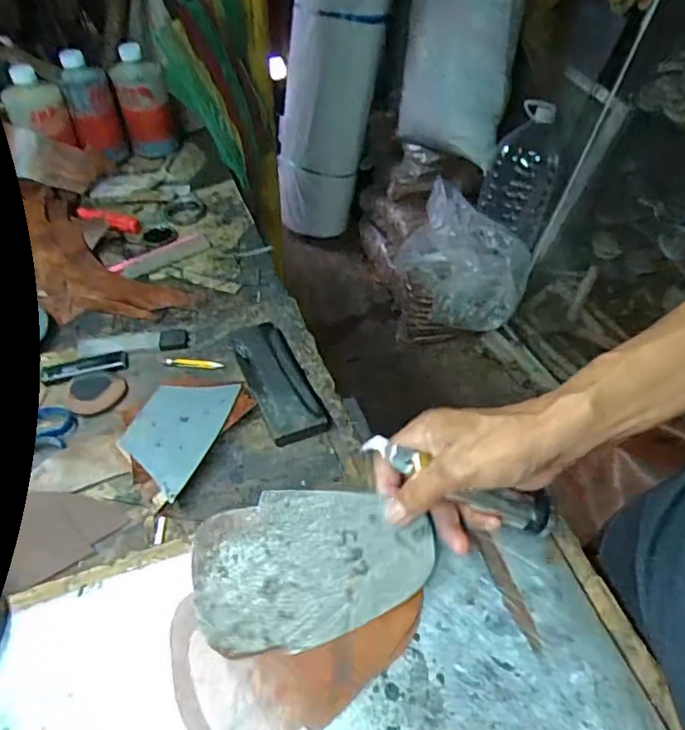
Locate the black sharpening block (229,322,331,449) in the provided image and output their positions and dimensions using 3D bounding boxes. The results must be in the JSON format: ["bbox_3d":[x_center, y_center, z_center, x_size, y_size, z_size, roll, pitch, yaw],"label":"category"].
[{"bbox_3d":[-0.064,0.012,0.560,0.057,0.018,0.152,-17,51,-18],"label":"black sharpening block"}]

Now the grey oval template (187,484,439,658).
[{"bbox_3d":[-0.018,0.136,0.382,0.158,0.004,0.099,-3,82,-7],"label":"grey oval template"}]

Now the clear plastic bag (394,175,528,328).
[{"bbox_3d":[0.340,-0.298,1.657,0.299,0.220,0.395,-32,56,-28],"label":"clear plastic bag"}]

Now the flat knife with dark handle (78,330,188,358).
[{"bbox_3d":[-0.220,-0.024,0.599,0.111,0.008,0.029,-5,48,-7],"label":"flat knife with dark handle"}]

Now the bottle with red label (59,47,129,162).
[{"bbox_3d":[-0.365,-0.369,0.841,0.066,0.157,0.052,-17,50,-17],"label":"bottle with red label"}]

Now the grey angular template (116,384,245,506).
[{"bbox_3d":[-0.147,0.053,0.506,0.068,0.006,0.115,26,54,3],"label":"grey angular template"}]

